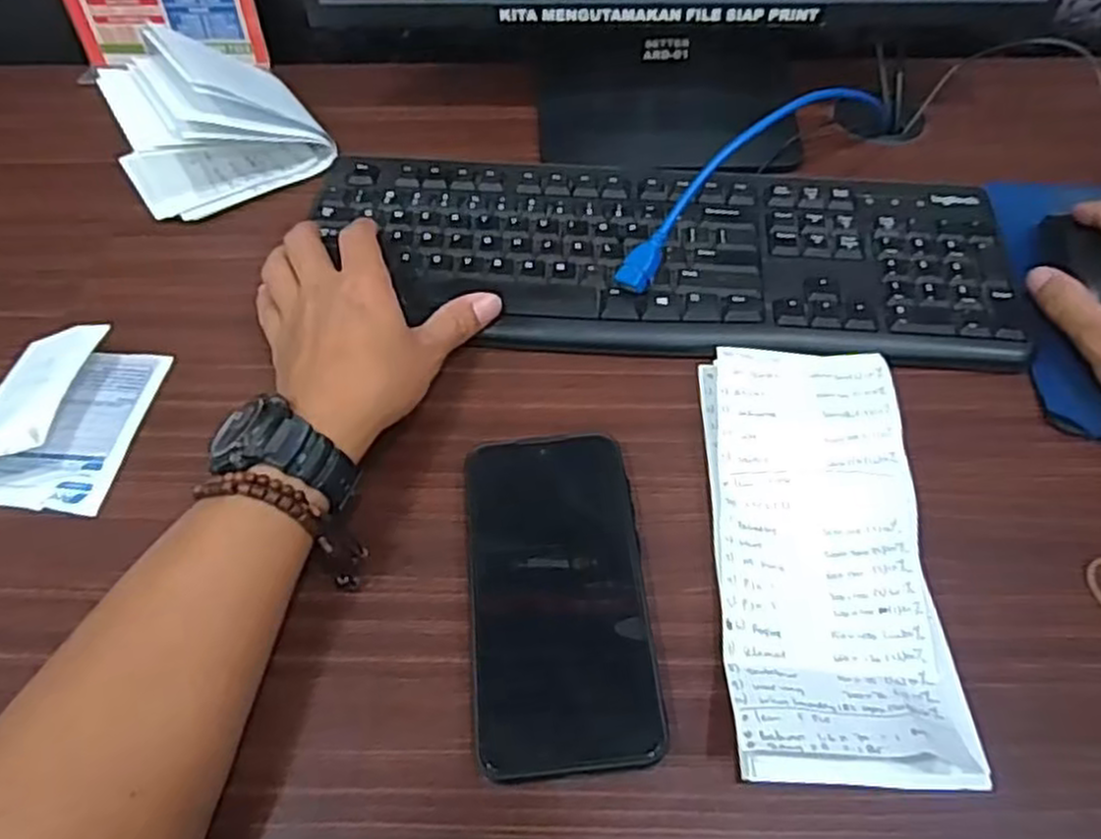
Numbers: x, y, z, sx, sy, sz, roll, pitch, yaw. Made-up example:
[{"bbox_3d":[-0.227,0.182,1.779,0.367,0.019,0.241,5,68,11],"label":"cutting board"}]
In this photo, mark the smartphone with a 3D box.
[{"bbox_3d":[0.003,0.077,0.355,0.079,0.011,0.156,-6,59,-2],"label":"smartphone"}]

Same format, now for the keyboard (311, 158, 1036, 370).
[{"bbox_3d":[0.063,-0.105,0.482,0.424,0.020,0.155,8,55,6],"label":"keyboard"}]

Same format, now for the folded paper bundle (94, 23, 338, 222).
[{"bbox_3d":[-0.232,-0.209,0.526,0.132,0.078,0.100,-24,57,-16],"label":"folded paper bundle"}]

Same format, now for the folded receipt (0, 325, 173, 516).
[{"bbox_3d":[-0.269,-0.007,0.412,0.083,0.042,0.107,3,54,3],"label":"folded receipt"}]

